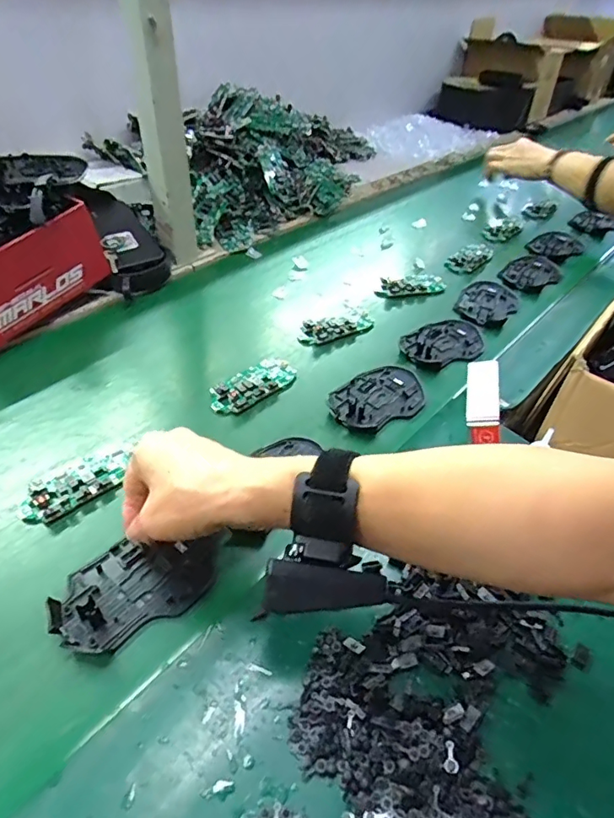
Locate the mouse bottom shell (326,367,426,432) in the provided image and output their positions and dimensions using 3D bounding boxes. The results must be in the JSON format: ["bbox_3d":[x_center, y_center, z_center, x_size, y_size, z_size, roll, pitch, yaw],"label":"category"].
[{"bbox_3d":[0.074,-0.015,0.515,0.112,0.010,0.073,-24,50,-28],"label":"mouse bottom shell"}]

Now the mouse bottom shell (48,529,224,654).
[{"bbox_3d":[-0.117,0.117,0.352,0.111,0.016,0.069,-28,51,-31],"label":"mouse bottom shell"}]

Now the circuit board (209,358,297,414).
[{"bbox_3d":[-0.055,-0.024,0.519,0.049,0.013,0.097,31,48,26],"label":"circuit board"}]

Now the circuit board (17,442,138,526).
[{"bbox_3d":[-0.184,0.059,0.415,0.097,0.010,0.044,-30,53,-32],"label":"circuit board"}]

